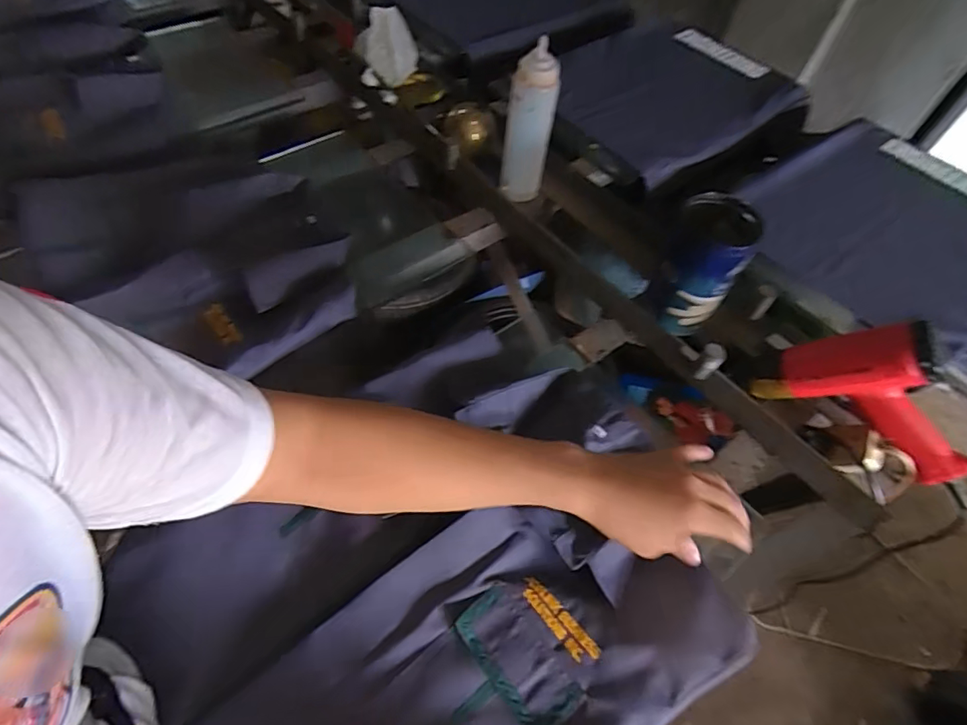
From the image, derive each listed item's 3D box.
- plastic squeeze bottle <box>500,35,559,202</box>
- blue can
[{"bbox_3d":[0.075,-0.388,0.844,0.075,0.244,0.073,5,57,-1],"label":"plastic squeeze bottle"},{"bbox_3d":[0.306,-0.138,0.712,0.102,0.174,0.121,18,58,8],"label":"blue can"}]

